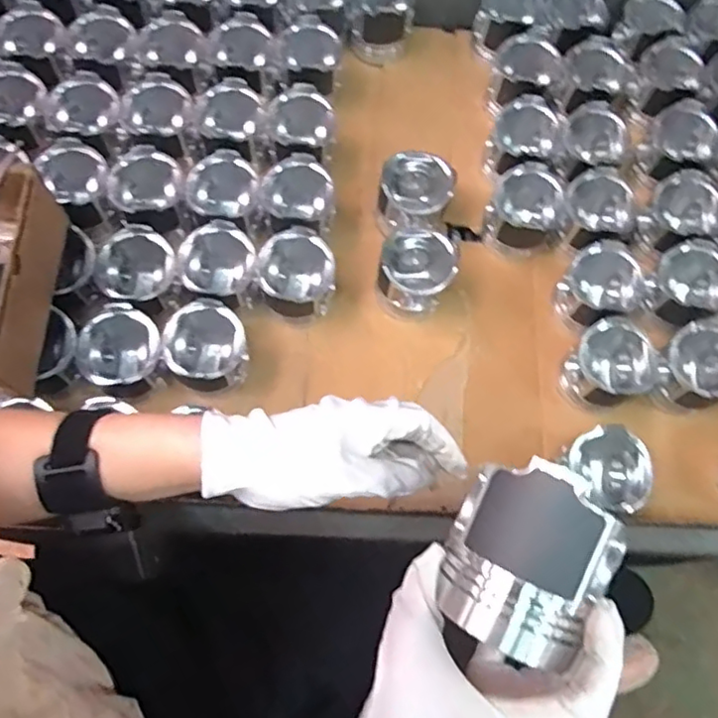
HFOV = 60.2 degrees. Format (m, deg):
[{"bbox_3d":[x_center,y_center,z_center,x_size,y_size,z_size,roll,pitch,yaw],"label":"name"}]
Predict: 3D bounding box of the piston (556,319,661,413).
[{"bbox_3d":[0.273,0.011,0.686,0.084,0.080,0.084,1,71,-2],"label":"piston"}]

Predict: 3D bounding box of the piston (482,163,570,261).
[{"bbox_3d":[0.197,-0.174,0.743,0.087,0.087,0.082,1,71,-2],"label":"piston"}]

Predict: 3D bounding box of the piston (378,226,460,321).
[{"bbox_3d":[0.066,-0.099,0.710,0.080,0.085,0.083,1,71,-2],"label":"piston"}]

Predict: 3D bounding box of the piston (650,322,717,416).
[{"bbox_3d":[0.369,0.016,0.693,0.090,0.079,0.086,-22,73,-9],"label":"piston"}]

